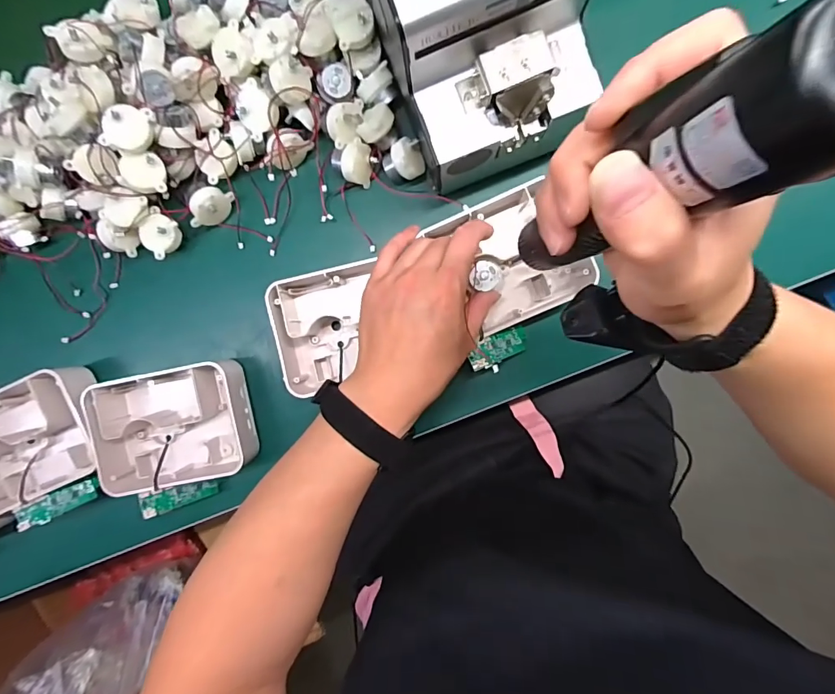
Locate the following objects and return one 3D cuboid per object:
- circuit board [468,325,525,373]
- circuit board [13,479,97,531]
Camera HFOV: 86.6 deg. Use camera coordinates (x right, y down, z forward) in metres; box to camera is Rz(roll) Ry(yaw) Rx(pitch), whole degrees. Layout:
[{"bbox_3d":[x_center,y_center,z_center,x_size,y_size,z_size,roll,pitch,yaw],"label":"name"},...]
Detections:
[{"bbox_3d":[0.070,0.002,0.371,0.068,0.006,0.026,-26,88,-34],"label":"circuit board"},{"bbox_3d":[-0.326,0.142,0.401,0.063,0.009,0.021,-23,89,-21],"label":"circuit board"}]

